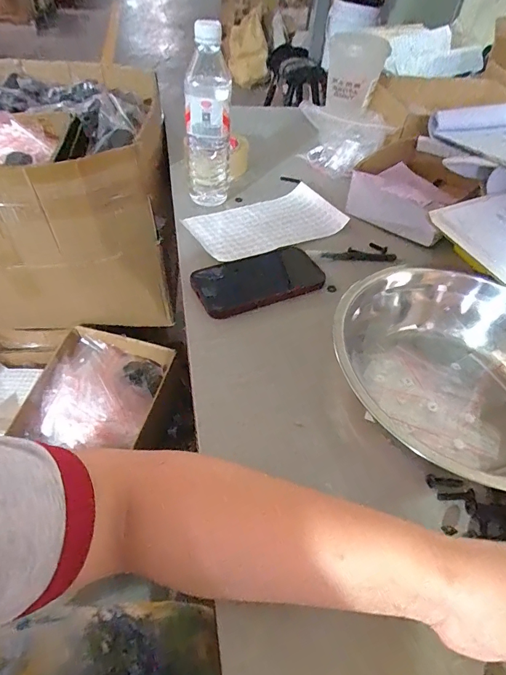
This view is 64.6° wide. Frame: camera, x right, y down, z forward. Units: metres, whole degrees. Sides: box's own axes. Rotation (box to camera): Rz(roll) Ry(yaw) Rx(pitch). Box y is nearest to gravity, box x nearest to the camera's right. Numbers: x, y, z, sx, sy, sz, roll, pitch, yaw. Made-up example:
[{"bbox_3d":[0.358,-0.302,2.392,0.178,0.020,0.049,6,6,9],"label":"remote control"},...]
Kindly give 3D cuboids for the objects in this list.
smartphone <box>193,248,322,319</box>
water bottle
[{"bbox_3d":[0.009,-0.076,0.512,0.167,0.015,0.086,-22,53,-22],"label":"smartphone"},{"bbox_3d":[-0.064,-0.297,0.567,0.065,0.228,0.058,-3,48,-8],"label":"water bottle"}]

